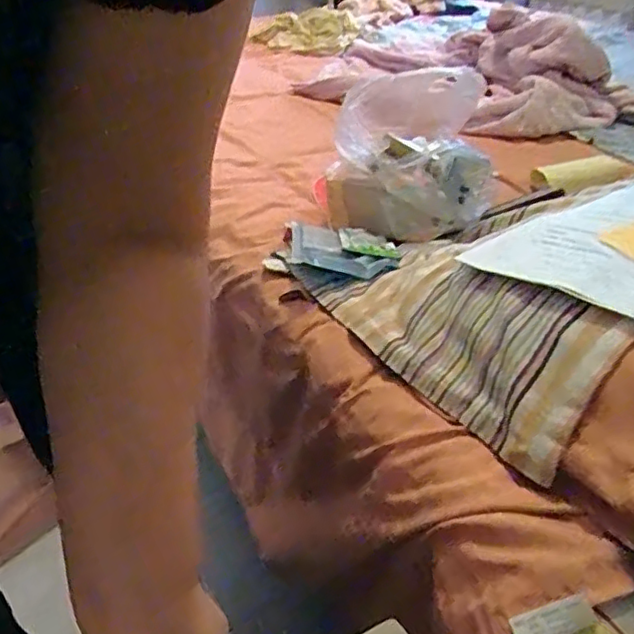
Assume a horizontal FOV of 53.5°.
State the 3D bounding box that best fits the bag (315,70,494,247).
[{"bbox_3d":[0.117,-0.236,0.861,0.211,0.153,0.314,4,35,3],"label":"bag"}]

